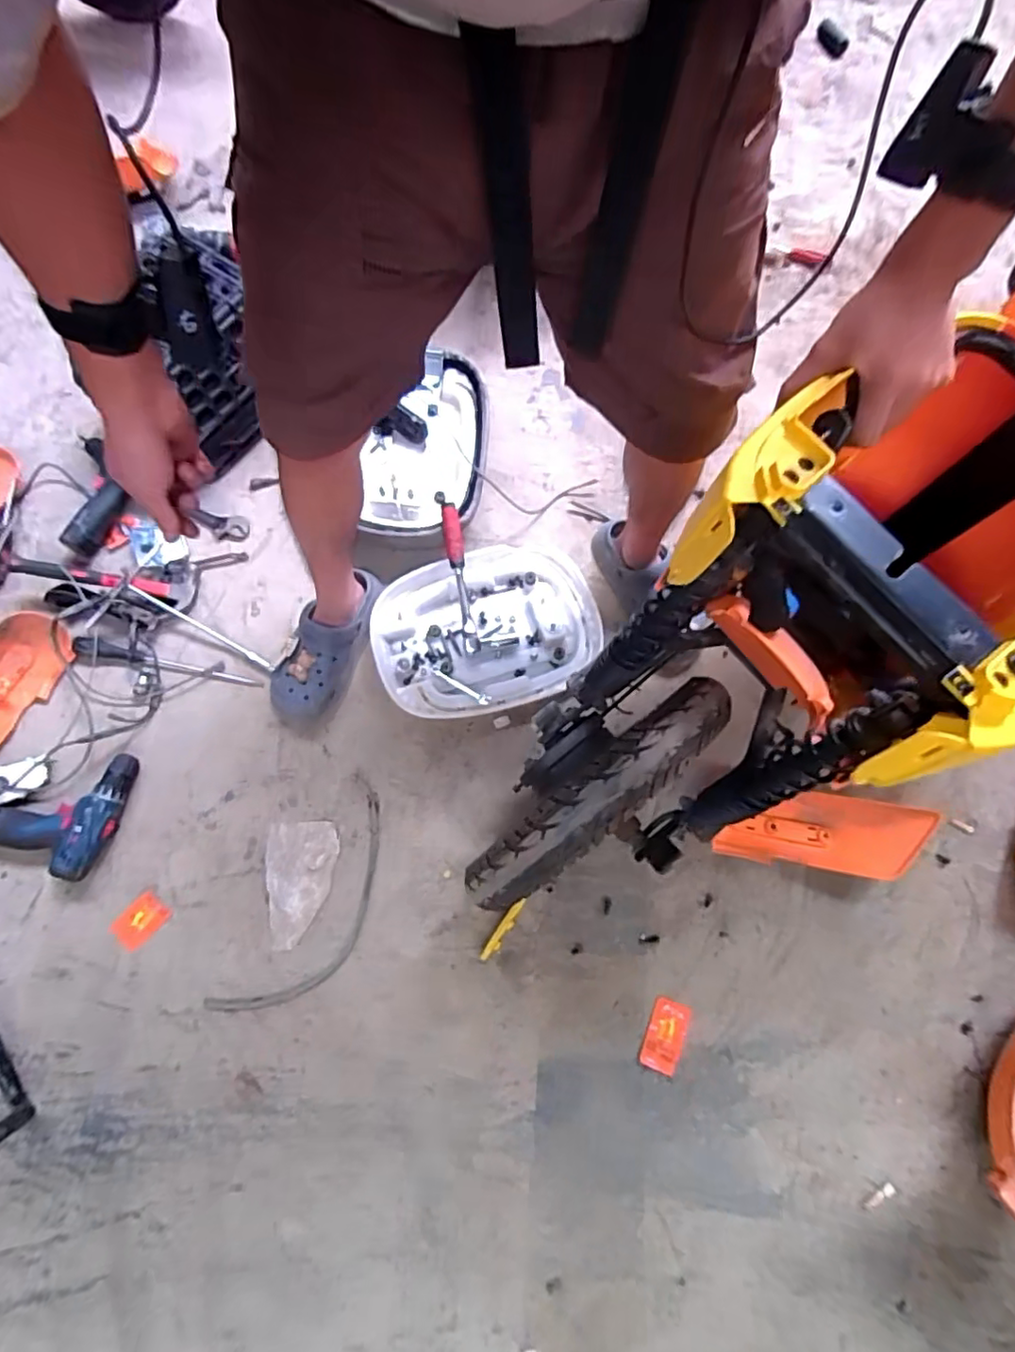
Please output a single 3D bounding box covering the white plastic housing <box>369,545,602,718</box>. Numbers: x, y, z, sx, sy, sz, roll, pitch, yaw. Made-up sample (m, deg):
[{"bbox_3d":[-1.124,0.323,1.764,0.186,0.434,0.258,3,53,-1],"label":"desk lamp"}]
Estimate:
[{"bbox_3d":[-0.037,-0.073,1.002,0.347,0.047,0.267,-22,72,-10],"label":"white plastic housing"}]

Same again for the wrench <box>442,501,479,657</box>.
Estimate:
[{"bbox_3d":[-0.075,-0.152,0.970,0.026,0.030,0.234,-10,96,-6],"label":"wrench"}]

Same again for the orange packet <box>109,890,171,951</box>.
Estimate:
[{"bbox_3d":[-0.521,0.348,0.867,0.054,0.008,0.070,39,73,11],"label":"orange packet"}]

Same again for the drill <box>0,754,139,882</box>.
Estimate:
[{"bbox_3d":[-0.650,0.182,0.896,0.188,0.052,0.182,23,71,6],"label":"drill"}]

